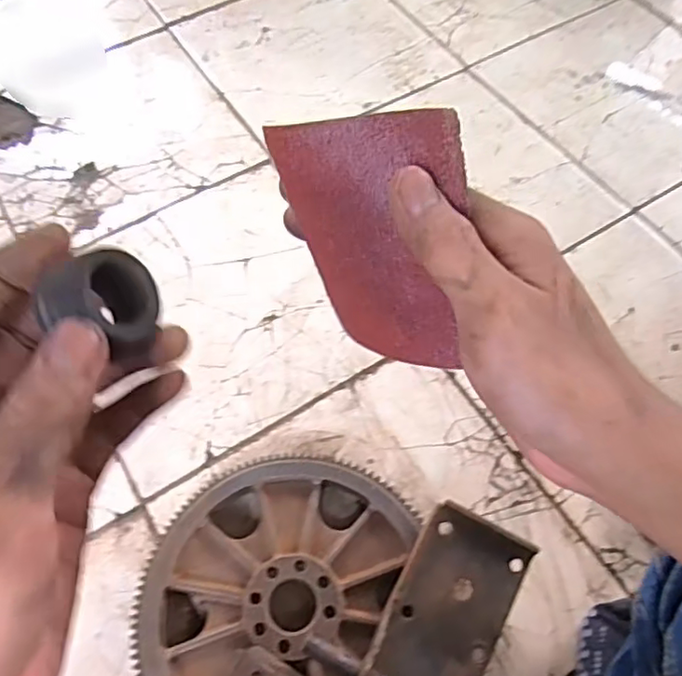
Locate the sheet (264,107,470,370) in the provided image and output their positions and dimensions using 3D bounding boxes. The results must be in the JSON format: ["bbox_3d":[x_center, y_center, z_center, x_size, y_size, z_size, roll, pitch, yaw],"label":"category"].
[{"bbox_3d":[0.014,-0.035,0.234,0.066,0.096,0.015,8,36,28],"label":"sheet"}]

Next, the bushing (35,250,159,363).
[{"bbox_3d":[-0.073,-0.009,0.186,0.019,0.030,0.031,-16,60,37],"label":"bushing"}]

